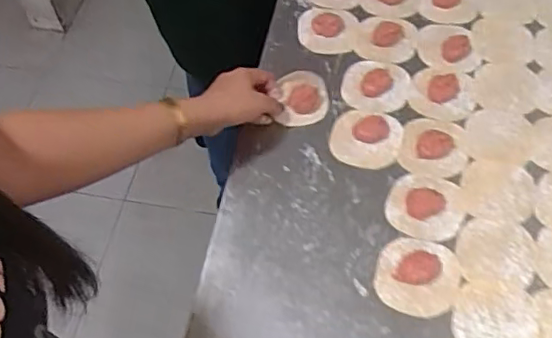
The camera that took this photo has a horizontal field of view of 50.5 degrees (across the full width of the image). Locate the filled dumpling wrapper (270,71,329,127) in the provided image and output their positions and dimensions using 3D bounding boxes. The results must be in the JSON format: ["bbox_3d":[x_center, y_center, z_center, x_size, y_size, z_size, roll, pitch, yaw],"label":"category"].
[{"bbox_3d":[0.030,-0.081,0.695,0.060,0.034,0.061,4,59,6],"label":"filled dumpling wrapper"}]

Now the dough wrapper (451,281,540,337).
[{"bbox_3d":[0.212,0.147,0.567,0.079,0.004,0.076,8,60,8],"label":"dough wrapper"}]

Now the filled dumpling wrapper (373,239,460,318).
[{"bbox_3d":[0.142,0.107,0.590,0.080,0.011,0.078,10,60,9],"label":"filled dumpling wrapper"}]

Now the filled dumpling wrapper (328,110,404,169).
[{"bbox_3d":[0.106,-0.038,0.687,0.082,0.008,0.076,9,60,8],"label":"filled dumpling wrapper"}]

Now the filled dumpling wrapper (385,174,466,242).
[{"bbox_3d":[0.163,0.040,0.637,0.081,0.009,0.079,11,60,9],"label":"filled dumpling wrapper"}]

